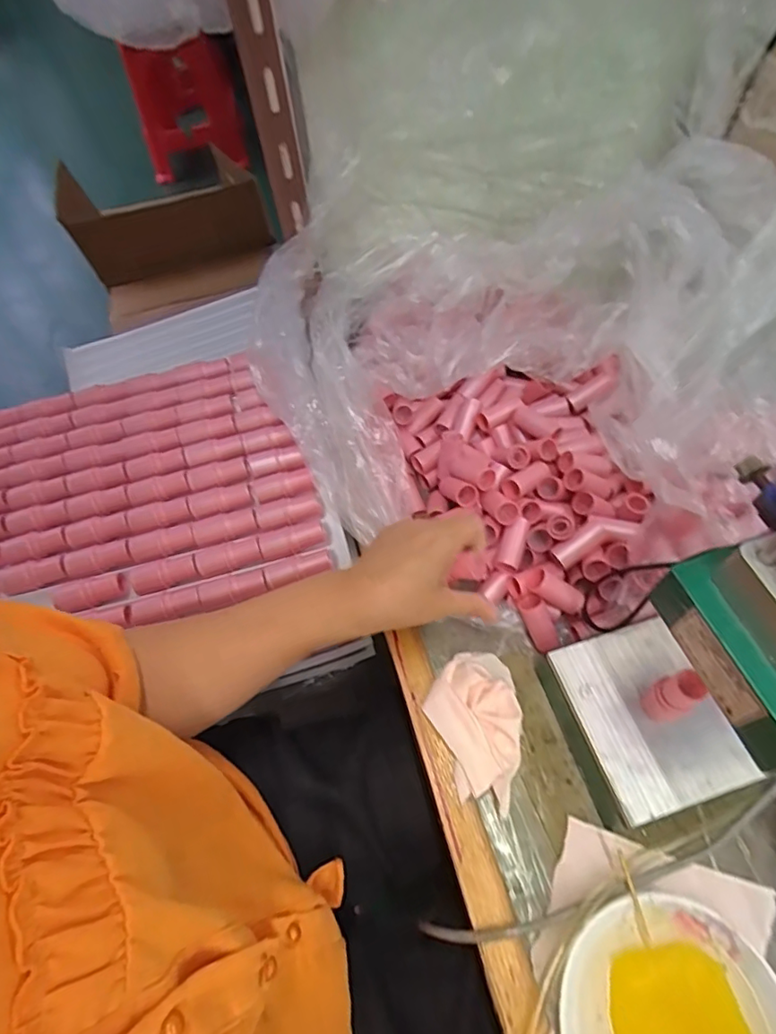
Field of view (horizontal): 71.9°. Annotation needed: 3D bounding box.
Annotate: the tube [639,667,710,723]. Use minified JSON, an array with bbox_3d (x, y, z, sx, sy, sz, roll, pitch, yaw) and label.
[{"bbox_3d":[0.191,0.124,0.364,0.019,0.060,0.024,-22,59,-9],"label":"tube"}]

